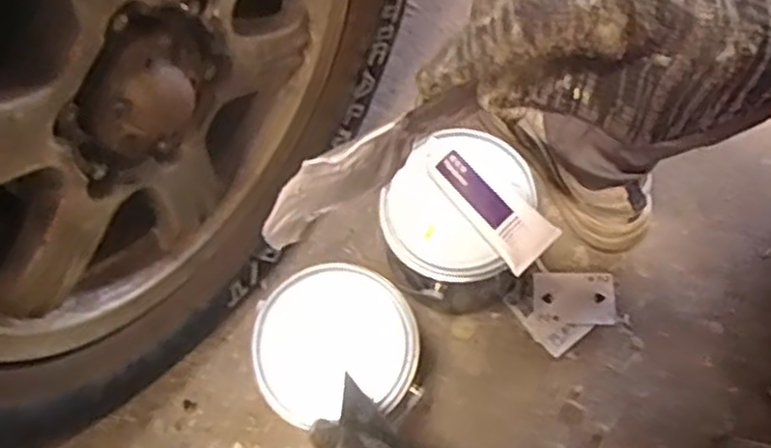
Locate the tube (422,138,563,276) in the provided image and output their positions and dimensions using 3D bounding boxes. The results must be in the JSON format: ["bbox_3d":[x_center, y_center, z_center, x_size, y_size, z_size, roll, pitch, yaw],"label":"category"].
[{"bbox_3d":[0.093,-0.023,0.662,0.052,0.027,0.135,-42,77,-11],"label":"tube"}]

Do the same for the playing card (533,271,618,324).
[{"bbox_3d":[0.206,0.079,0.800,0.087,0.004,0.057,2,72,6],"label":"playing card"}]

